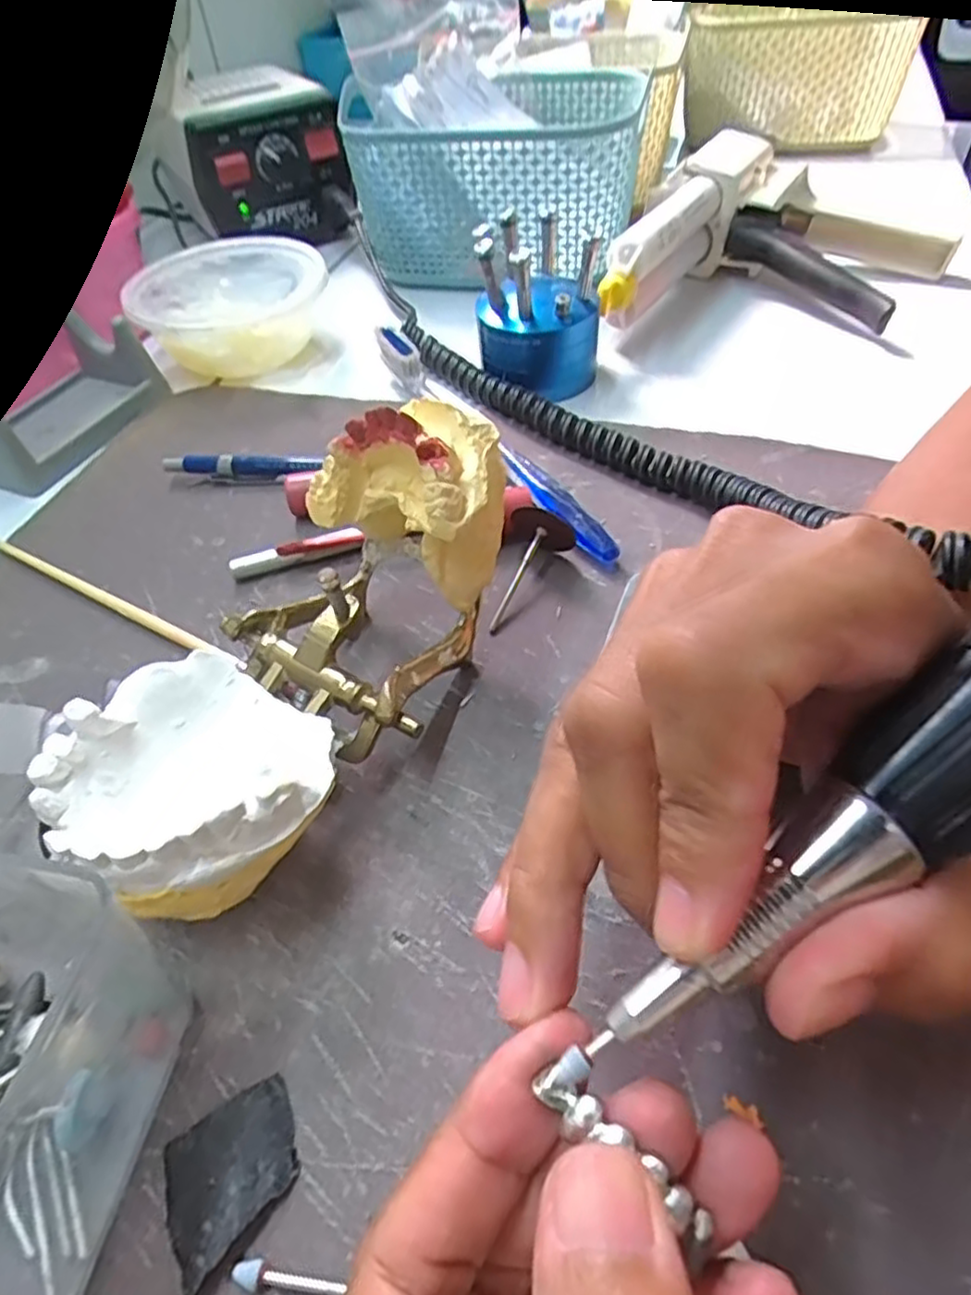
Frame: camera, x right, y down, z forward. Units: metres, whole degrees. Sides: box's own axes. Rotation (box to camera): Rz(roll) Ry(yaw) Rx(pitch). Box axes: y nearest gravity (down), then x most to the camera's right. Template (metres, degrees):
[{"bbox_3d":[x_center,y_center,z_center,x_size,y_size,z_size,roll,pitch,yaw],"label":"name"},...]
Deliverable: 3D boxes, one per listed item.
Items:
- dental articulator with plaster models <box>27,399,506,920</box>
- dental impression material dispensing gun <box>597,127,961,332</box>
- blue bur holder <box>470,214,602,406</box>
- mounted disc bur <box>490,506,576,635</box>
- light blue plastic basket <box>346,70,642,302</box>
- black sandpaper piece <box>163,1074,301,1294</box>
[{"bbox_3d":[-0.050,0.000,0.197,0.064,0.077,0.145,23,56,23],"label":"dental articulator with plaster models"},{"bbox_3d":[0.160,-0.215,0.385,0.156,0.067,0.193,22,56,22],"label":"dental impression material dispensing gun"},{"bbox_3d":[0.025,-0.164,0.333,0.057,0.062,0.056,-1,50,5],"label":"blue bur holder"},{"bbox_3d":[0.012,-0.026,0.257,0.022,0.021,0.048,23,74,23],"label":"mounted disc bur"},{"bbox_3d":[0.006,-0.283,0.429,0.162,0.081,0.122,4,51,9],"label":"light blue plastic basket"},{"bbox_3d":[-0.053,0.112,0.149,0.029,0.006,0.027,-27,53,-17],"label":"black sandpaper piece"}]

